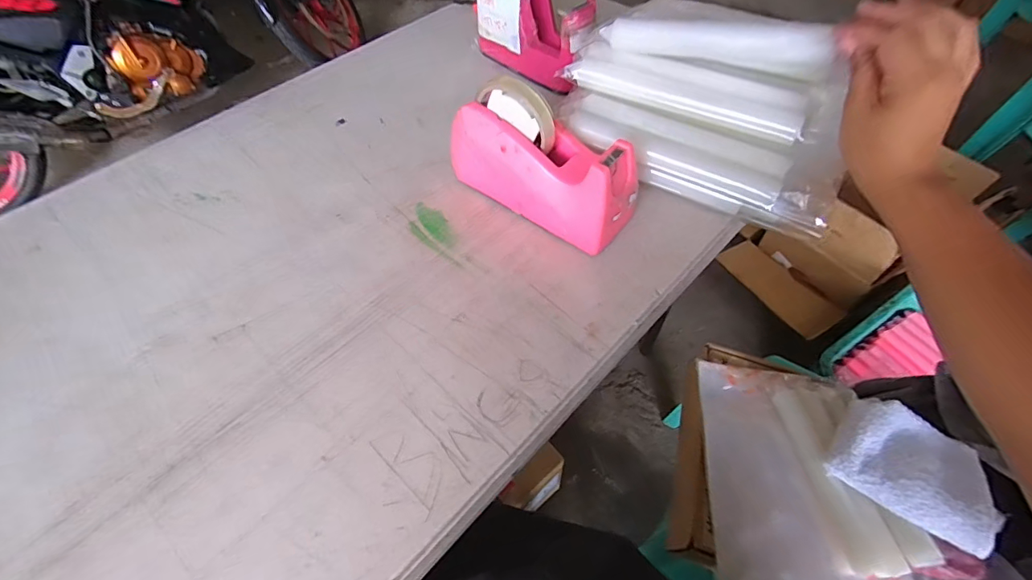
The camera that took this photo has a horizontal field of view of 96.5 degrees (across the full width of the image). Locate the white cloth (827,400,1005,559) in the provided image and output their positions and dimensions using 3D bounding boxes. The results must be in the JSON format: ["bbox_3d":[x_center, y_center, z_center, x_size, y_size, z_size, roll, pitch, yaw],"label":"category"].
[{"bbox_3d":[0.433,0.197,0.502,0.143,0.044,0.125,33,61,22],"label":"white cloth"}]

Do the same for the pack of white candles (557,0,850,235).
[{"bbox_3d":[0.178,-0.176,0.428,0.257,0.034,0.166,28,102,18],"label":"pack of white candles"}]

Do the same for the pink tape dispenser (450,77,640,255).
[{"bbox_3d":[0.019,-0.124,0.445,0.196,0.119,0.068,30,60,21],"label":"pink tape dispenser"}]

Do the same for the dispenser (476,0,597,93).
[{"bbox_3d":[0.019,-0.337,0.590,0.053,0.098,0.174,-38,62,-24],"label":"dispenser"}]

